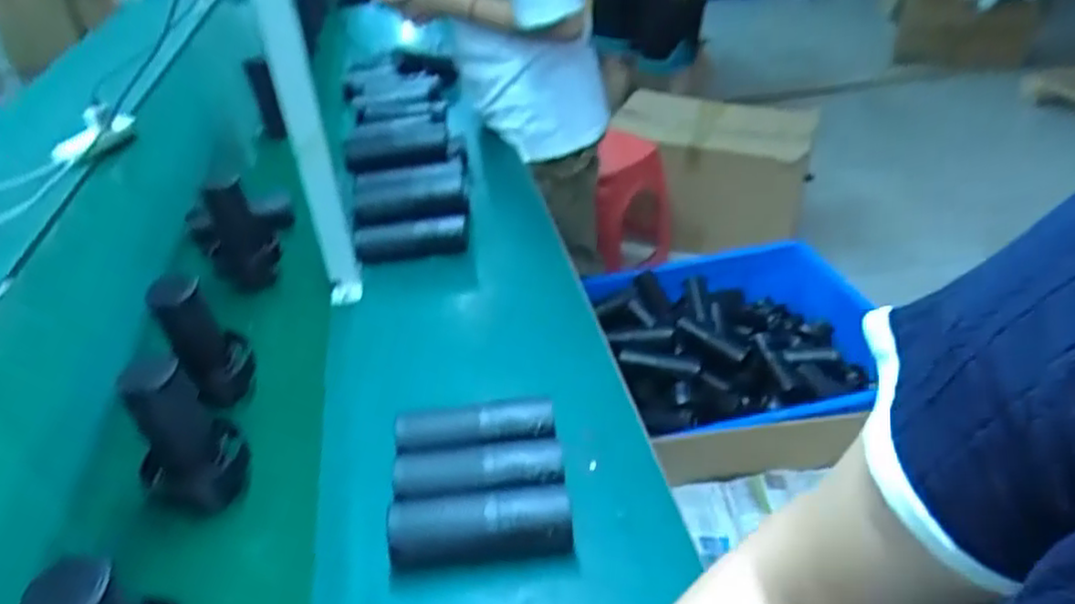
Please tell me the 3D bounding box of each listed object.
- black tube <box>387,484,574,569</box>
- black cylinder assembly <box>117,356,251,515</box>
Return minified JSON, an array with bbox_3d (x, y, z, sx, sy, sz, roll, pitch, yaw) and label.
[{"bbox_3d":[-0.051,0.209,0.628,0.163,0.049,0.054,-5,36,-3],"label":"black tube"},{"bbox_3d":[-0.341,0.126,0.669,0.089,0.149,0.070,-24,41,-26],"label":"black cylinder assembly"}]

